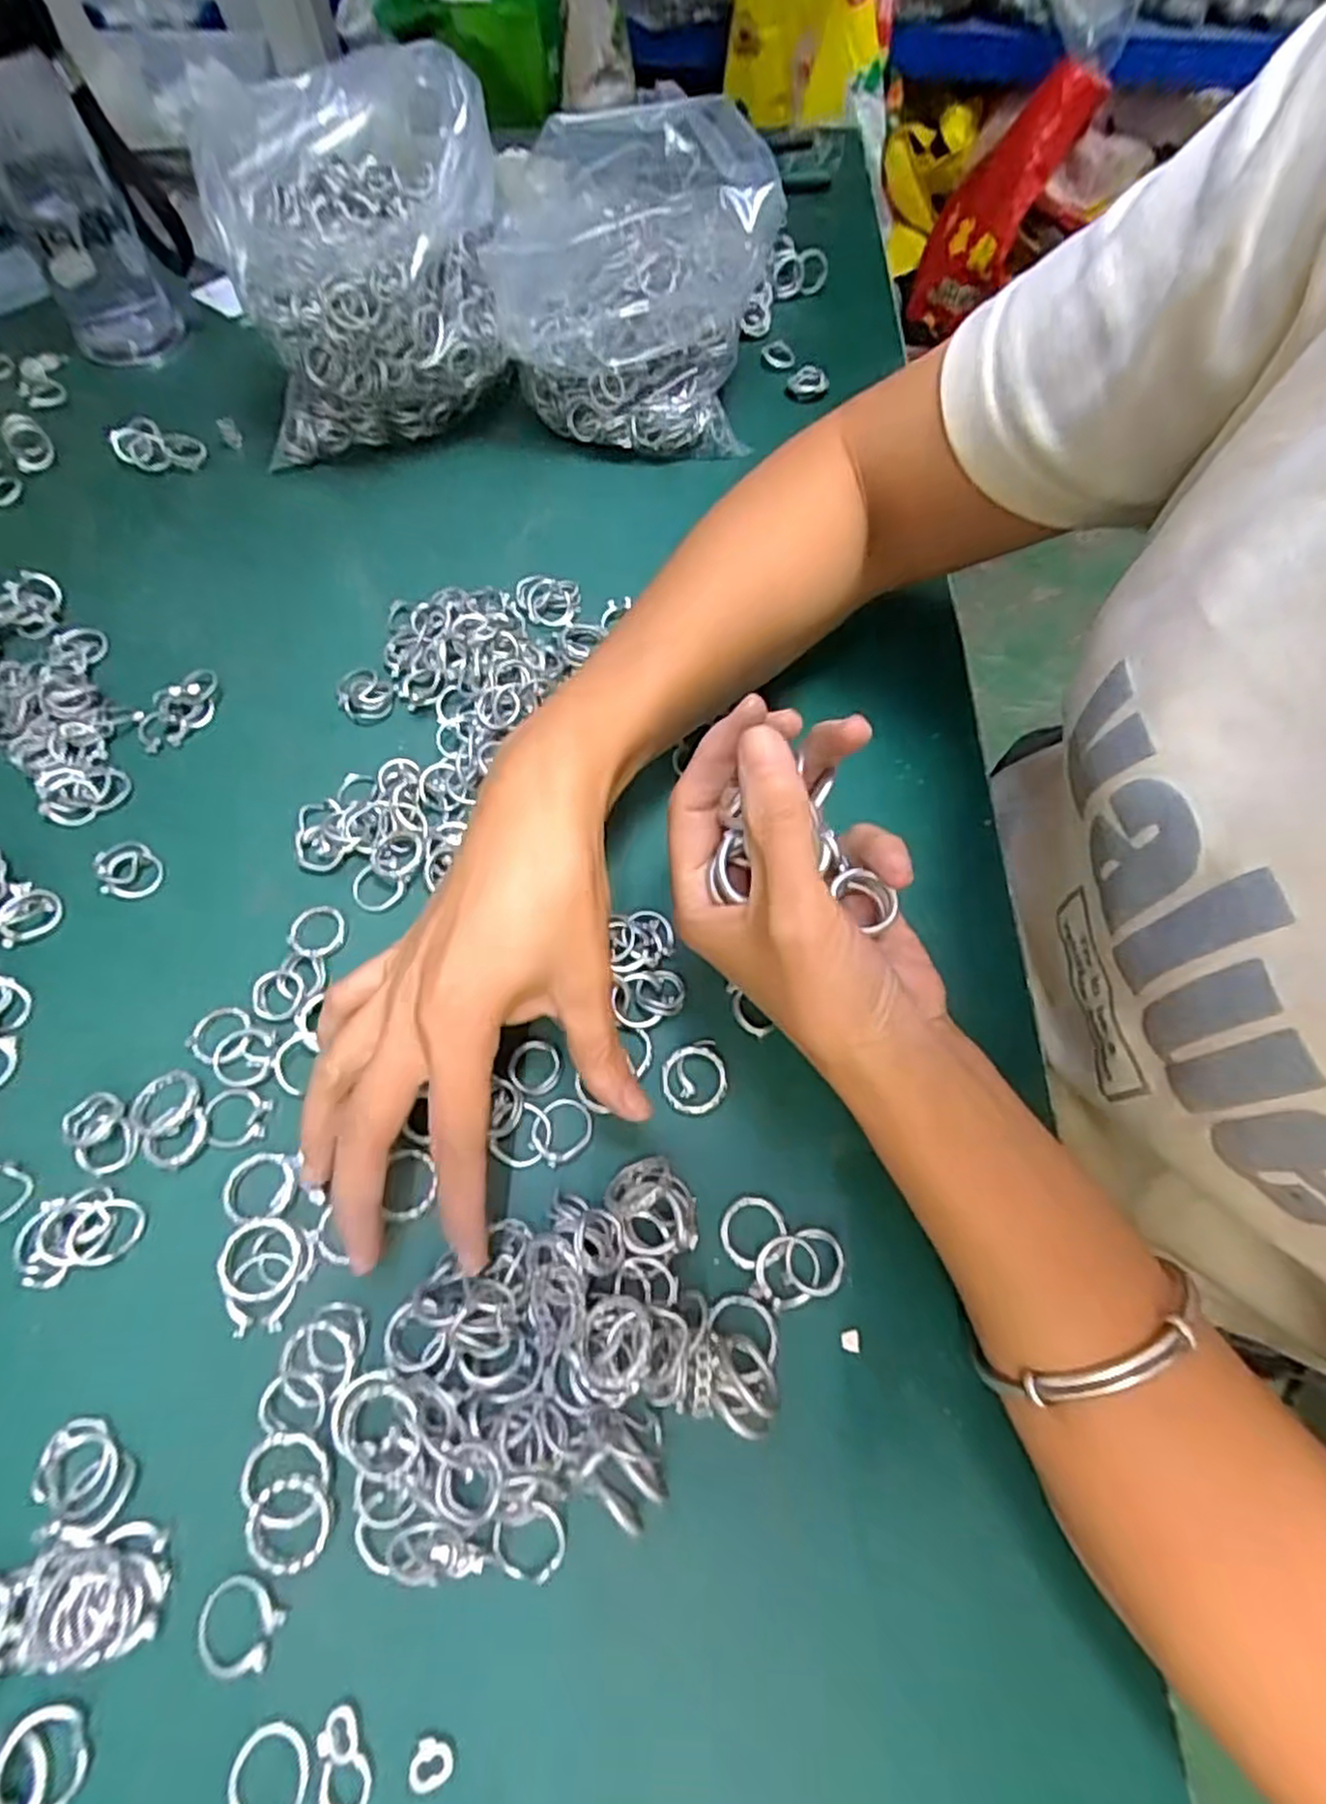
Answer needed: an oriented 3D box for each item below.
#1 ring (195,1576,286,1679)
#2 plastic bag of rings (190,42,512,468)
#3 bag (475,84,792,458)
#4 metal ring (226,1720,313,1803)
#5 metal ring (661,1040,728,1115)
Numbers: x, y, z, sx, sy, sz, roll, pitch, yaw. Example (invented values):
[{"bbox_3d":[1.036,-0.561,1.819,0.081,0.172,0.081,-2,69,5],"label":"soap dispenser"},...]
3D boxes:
[{"bbox_3d":[-0.119,0.202,0.210,0.023,0.004,0.020,15,64,7],"label":"ring"},{"bbox_3d":[-0.164,-0.366,0.433,0.146,0.133,0.173,-3,63,-2],"label":"plastic bag of rings"},{"bbox_3d":[-0.017,-0.344,0.430,0.145,0.127,0.114,1,63,-1],"label":"bag"},{"bbox_3d":[-0.103,0.229,0.197,0.021,0.004,0.021,0,63,-1],"label":"metal ring"},{"bbox_3d":[0.012,0.066,0.281,0.024,0.004,0.025,0,63,-1],"label":"metal ring"}]

